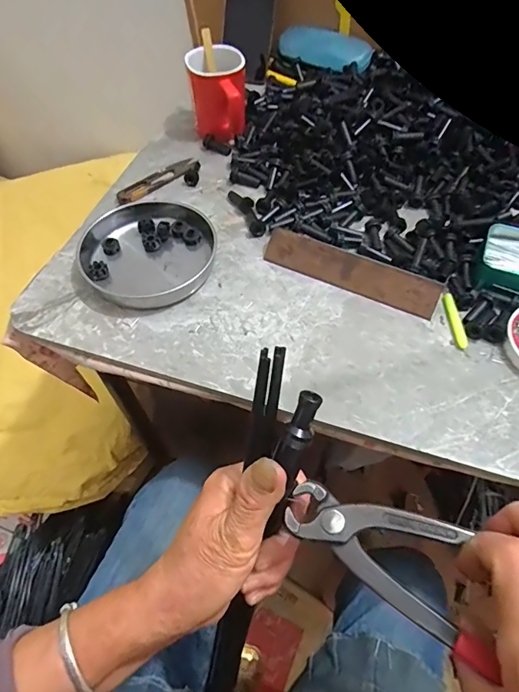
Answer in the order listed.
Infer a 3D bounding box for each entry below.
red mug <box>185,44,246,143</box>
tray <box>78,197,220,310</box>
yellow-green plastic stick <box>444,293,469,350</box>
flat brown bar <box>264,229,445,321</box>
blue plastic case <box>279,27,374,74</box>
[{"bbox_3d":[-0.055,-0.323,0.555,0.071,0.080,0.107,-4,57,-2],"label":"red mug"},{"bbox_3d":[-0.115,-0.099,0.465,0.140,0.033,0.141,-22,63,-9],"label":"tray"},{"bbox_3d":[0.190,-0.026,0.418,0.010,0.005,0.061,-4,62,1],"label":"yellow-green plastic stick"},{"bbox_3d":[0.092,-0.076,0.436,0.178,0.008,0.036,23,103,14],"label":"flat brown bar"},{"bbox_3d":[0.102,-0.447,0.646,0.149,0.034,0.071,30,67,17],"label":"blue plastic case"}]

